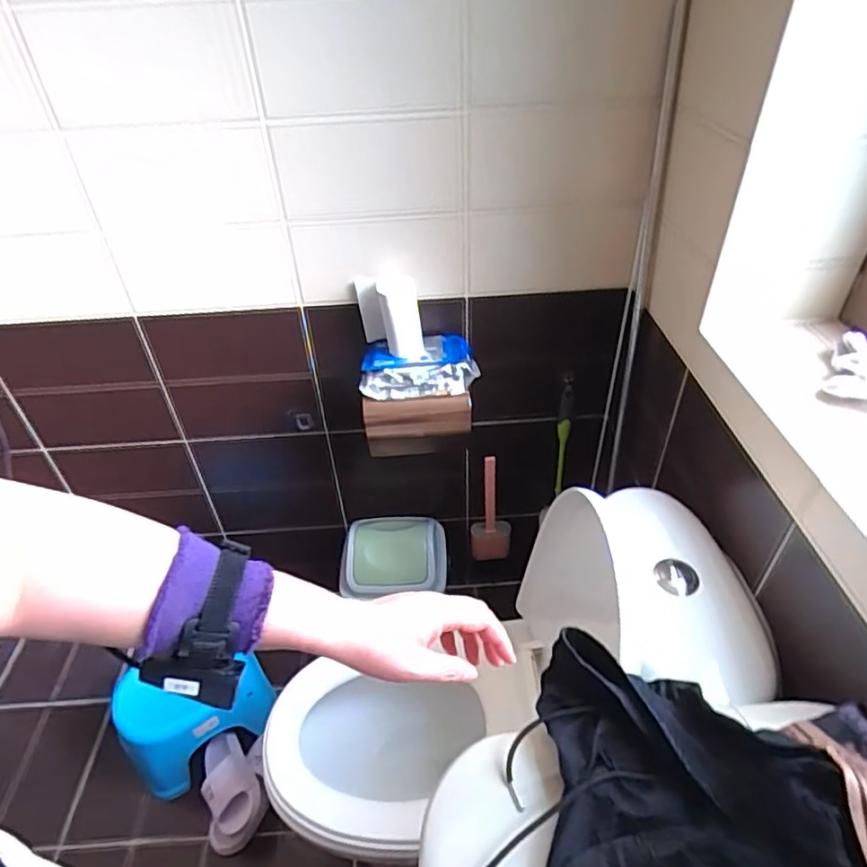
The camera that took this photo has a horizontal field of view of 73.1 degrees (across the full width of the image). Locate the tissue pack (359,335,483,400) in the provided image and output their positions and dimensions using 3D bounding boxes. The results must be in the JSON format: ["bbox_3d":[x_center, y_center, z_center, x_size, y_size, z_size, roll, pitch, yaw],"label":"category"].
[{"bbox_3d":[-0.027,-0.128,1.094,0.211,0.074,0.103,-3,40,0],"label":"tissue pack"}]

